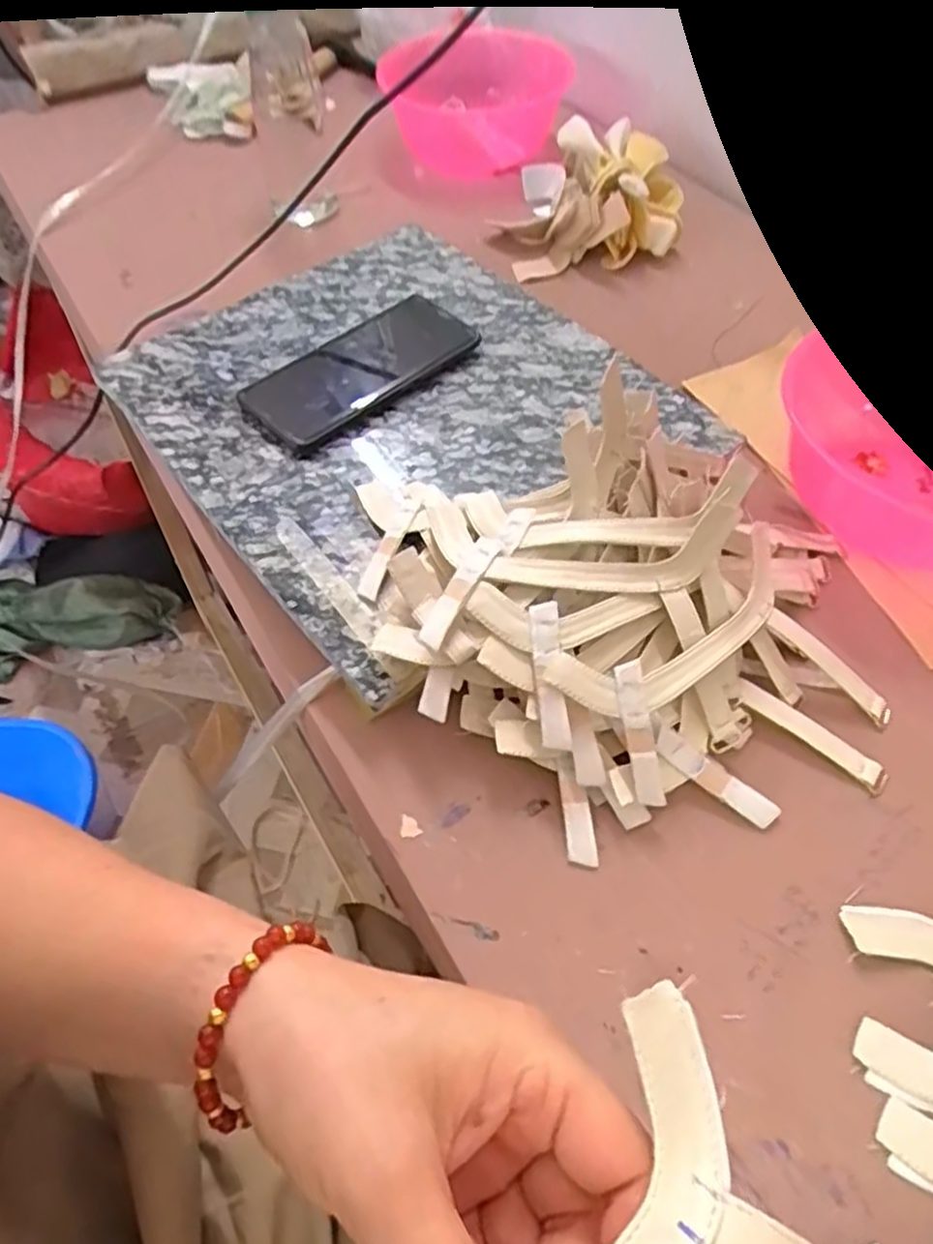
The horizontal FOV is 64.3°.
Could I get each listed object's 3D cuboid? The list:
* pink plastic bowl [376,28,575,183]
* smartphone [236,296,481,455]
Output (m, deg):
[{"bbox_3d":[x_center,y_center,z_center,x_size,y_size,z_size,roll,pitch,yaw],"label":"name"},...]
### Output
[{"bbox_3d":[0.008,-0.516,0.745,0.166,0.069,0.133,9,57,8],"label":"pink plastic bowl"},{"bbox_3d":[-0.073,-0.175,0.510,0.160,0.014,0.077,-34,62,-20],"label":"smartphone"}]

